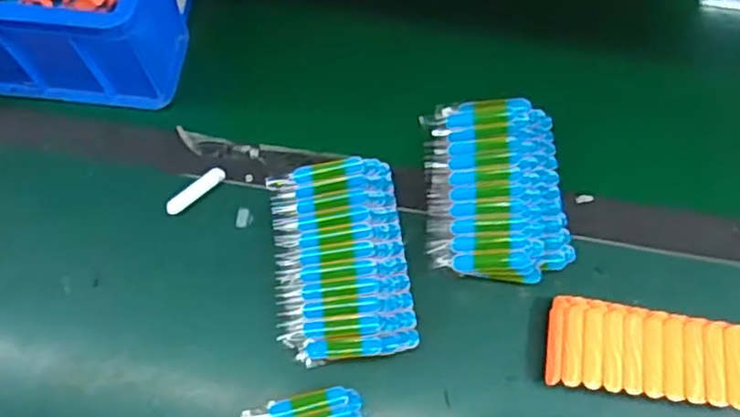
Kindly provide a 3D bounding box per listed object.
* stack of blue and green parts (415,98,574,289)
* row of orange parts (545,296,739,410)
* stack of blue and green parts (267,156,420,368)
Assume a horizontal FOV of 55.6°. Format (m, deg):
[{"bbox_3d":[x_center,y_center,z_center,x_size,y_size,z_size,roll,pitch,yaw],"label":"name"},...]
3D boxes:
[{"bbox_3d":[0.110,-0.018,0.618,0.118,0.037,0.165,-3,70,0],"label":"stack of blue and green parts"},{"bbox_3d":[0.223,0.118,0.564,0.159,0.043,0.069,8,68,4],"label":"row of orange parts"},{"bbox_3d":[-0.025,0.043,0.597,0.109,0.045,0.165,-9,70,-2],"label":"stack of blue and green parts"}]

